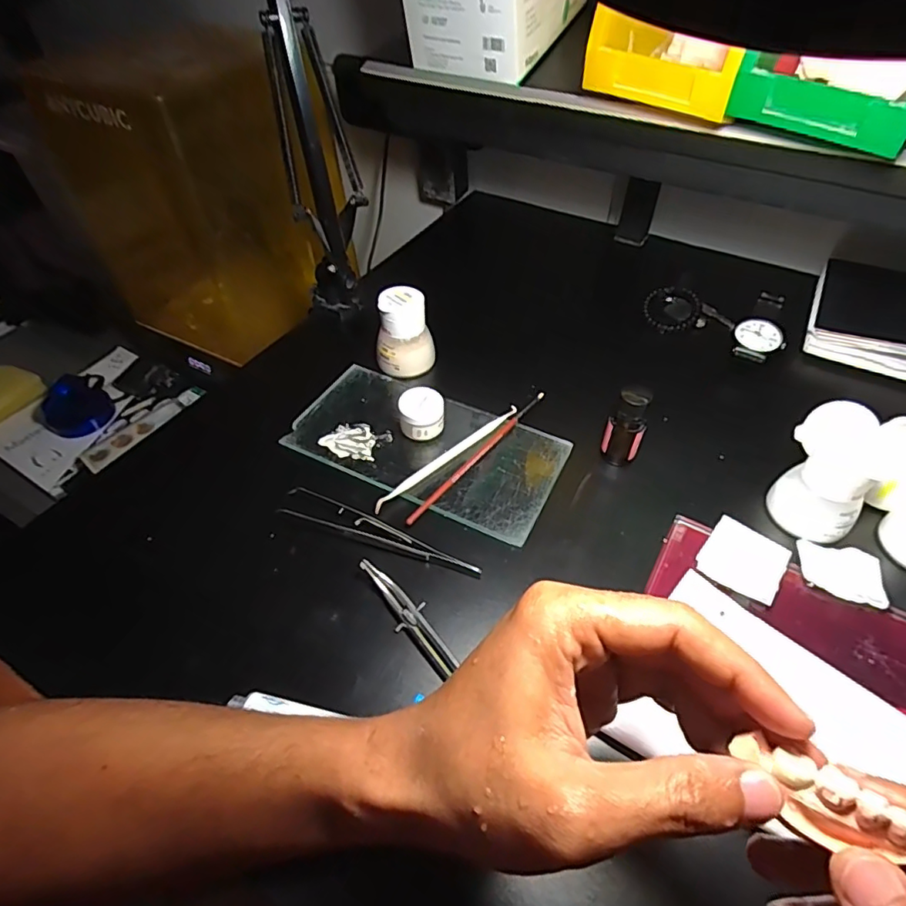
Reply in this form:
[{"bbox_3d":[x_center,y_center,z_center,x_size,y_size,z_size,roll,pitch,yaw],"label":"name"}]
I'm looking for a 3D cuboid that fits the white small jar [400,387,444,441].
[{"bbox_3d":[-0.023,-0.029,0.409,0.032,0.032,0.029,-7,50,-4],"label":"white small jar"}]

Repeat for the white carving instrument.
[{"bbox_3d":[-0.002,0.001,0.399,0.138,0.006,0.008,-35,57,-25],"label":"white carving instrument"}]

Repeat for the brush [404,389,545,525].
[{"bbox_3d":[0.020,-0.001,0.401,0.007,0.006,0.157,31,57,25],"label":"brush"}]

